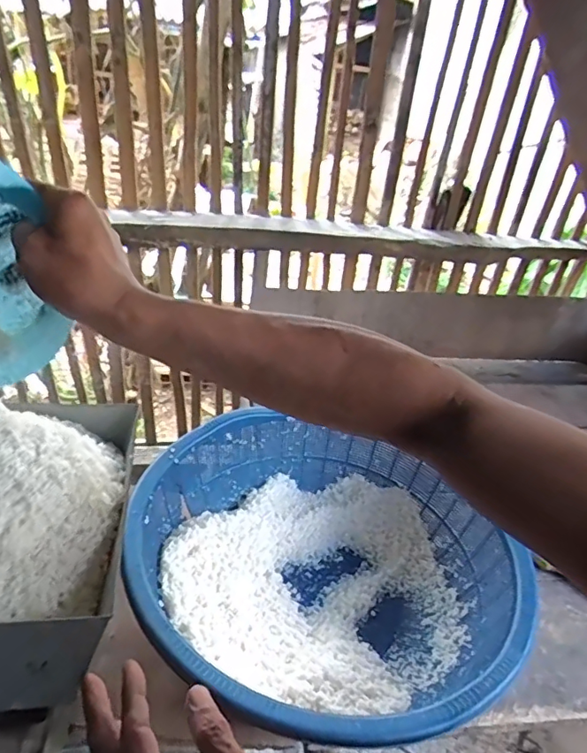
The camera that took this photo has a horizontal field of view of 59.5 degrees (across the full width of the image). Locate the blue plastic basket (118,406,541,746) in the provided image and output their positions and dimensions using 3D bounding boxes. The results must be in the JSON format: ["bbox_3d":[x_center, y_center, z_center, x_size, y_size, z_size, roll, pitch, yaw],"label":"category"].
[{"bbox_3d":[0.019,0.221,0.582,0.371,0.155,0.398,-12,38,-26],"label":"blue plastic basket"}]

